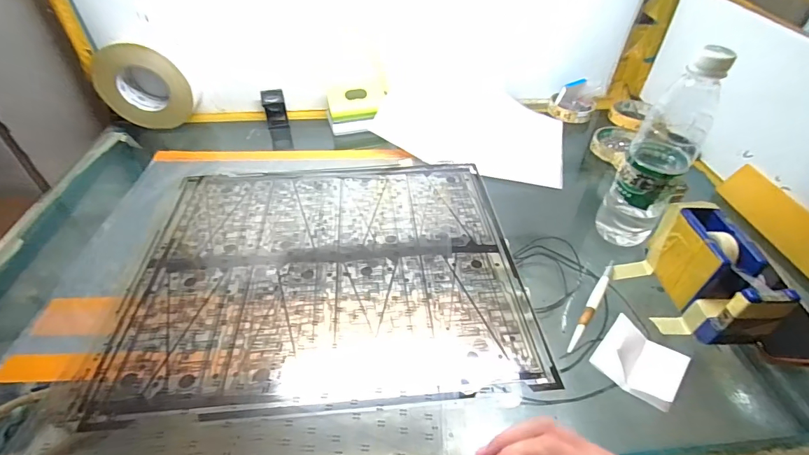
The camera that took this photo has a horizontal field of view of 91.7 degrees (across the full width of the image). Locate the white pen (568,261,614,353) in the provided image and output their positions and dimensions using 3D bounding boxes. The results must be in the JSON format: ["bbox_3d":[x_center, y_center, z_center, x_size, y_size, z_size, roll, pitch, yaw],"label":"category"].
[{"bbox_3d":[0.200,0.078,0.416,0.011,0.008,0.140,27,48,27],"label":"white pen"}]

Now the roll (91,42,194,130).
[{"bbox_3d":[-0.431,-0.237,0.663,0.141,0.131,0.047,-4,42,-4],"label":"roll"}]

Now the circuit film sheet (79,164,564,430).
[{"bbox_3d":[-0.082,0.034,0.468,0.410,0.004,0.356,-3,42,-5],"label":"circuit film sheet"}]

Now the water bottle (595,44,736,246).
[{"bbox_3d":[0.278,-0.076,0.432,0.060,0.227,0.067,29,49,29],"label":"water bottle"}]

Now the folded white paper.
[{"bbox_3d":[0.218,0.116,0.357,0.066,0.033,0.066,33,51,32],"label":"folded white paper"}]

